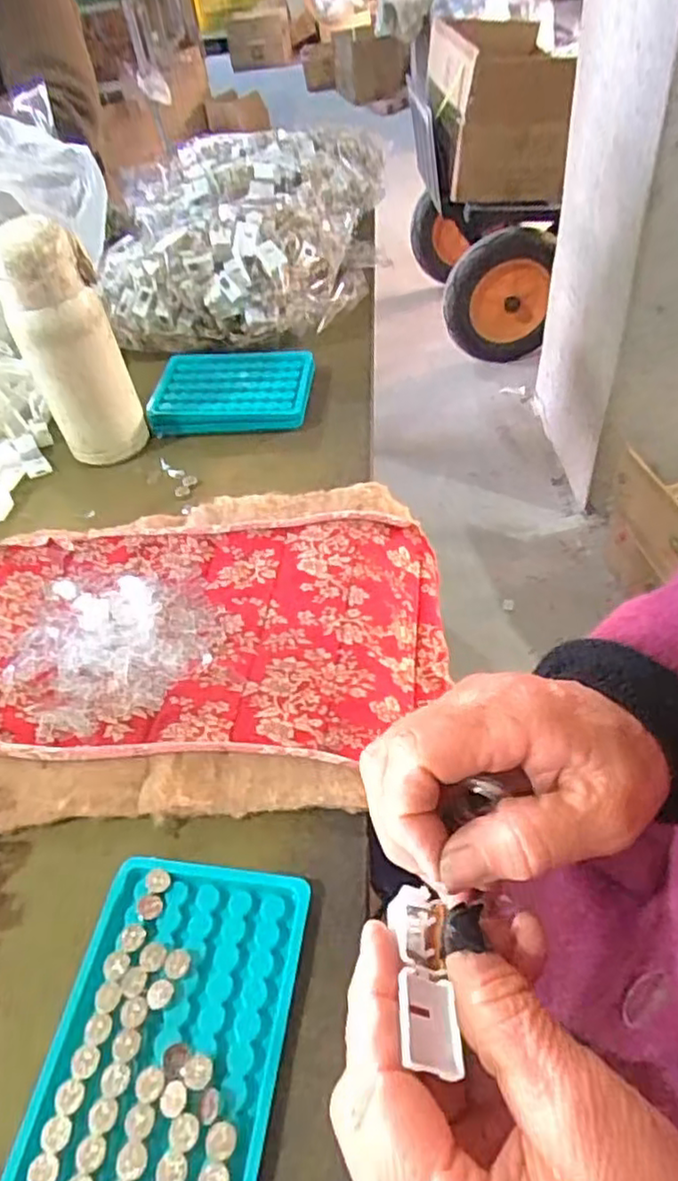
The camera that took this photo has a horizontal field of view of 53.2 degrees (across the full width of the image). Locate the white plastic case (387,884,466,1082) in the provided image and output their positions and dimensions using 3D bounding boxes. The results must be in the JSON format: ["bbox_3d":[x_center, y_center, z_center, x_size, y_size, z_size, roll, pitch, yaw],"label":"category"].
[{"bbox_3d":[0.028,0.124,0.216,0.017,0.012,0.054,-5,34,1],"label":"white plastic case"}]

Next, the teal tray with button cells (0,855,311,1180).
[{"bbox_3d":[-0.069,0.181,0.280,0.093,0.012,0.130,3,49,11],"label":"teal tray with button cells"}]

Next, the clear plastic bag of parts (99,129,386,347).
[{"bbox_3d":[-0.095,-0.404,0.729,0.268,0.084,0.357,-3,48,6],"label":"clear plastic bag of parts"}]

